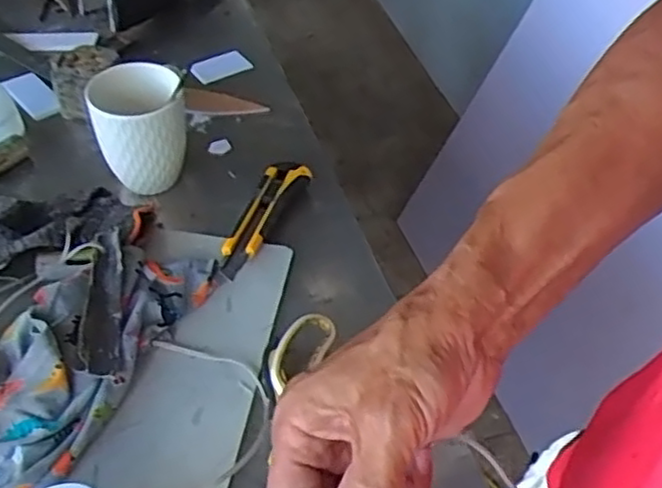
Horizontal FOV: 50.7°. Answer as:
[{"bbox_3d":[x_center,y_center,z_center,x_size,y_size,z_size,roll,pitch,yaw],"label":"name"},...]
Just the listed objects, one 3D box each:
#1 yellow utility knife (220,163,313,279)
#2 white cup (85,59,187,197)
[{"bbox_3d":[-0.066,-0.023,0.642,0.036,0.028,0.152,19,49,14],"label":"yellow utility knife"},{"bbox_3d":[-0.174,-0.101,0.651,0.083,0.109,0.080,-9,48,-11],"label":"white cup"}]

